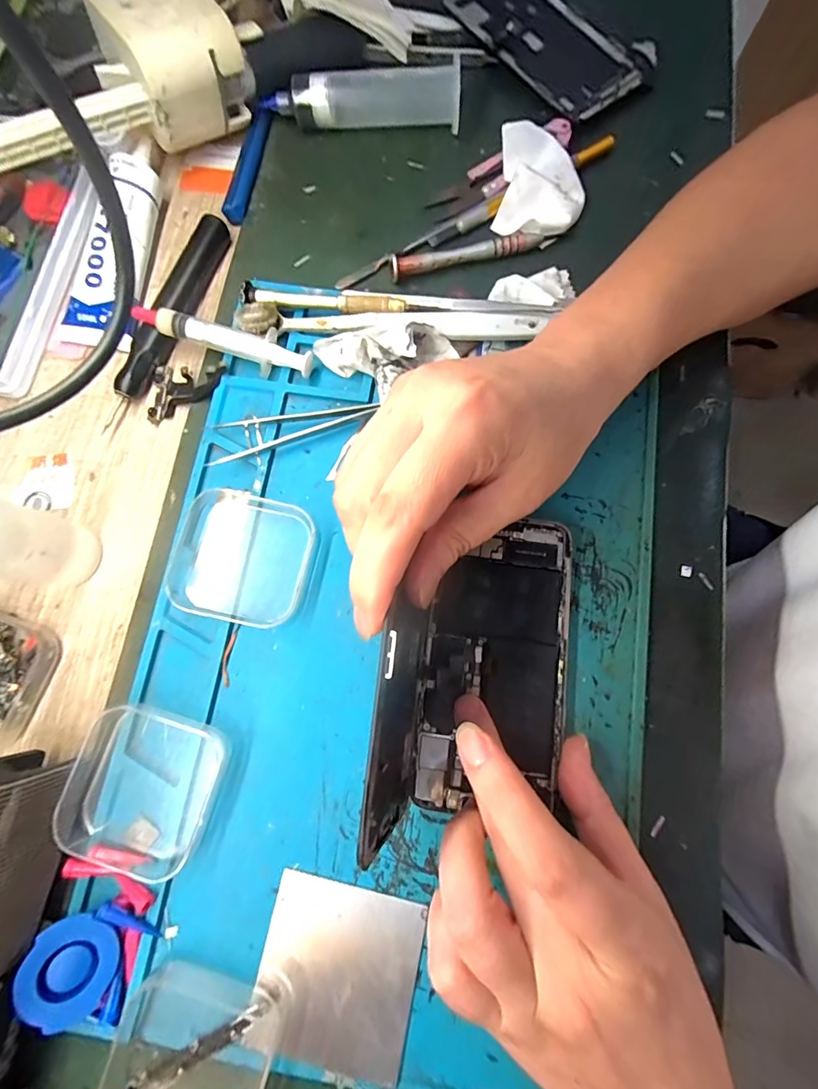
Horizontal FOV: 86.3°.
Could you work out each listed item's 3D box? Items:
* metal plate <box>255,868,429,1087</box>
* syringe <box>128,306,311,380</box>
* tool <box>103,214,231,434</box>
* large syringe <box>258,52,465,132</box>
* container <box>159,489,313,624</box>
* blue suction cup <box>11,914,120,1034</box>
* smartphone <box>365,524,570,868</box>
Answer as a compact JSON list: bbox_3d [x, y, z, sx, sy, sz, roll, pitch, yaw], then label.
[{"bbox_3d":[-0.031,0.187,0.191,0.066,0.004,0.066,11,78,4],"label":"metal plate"},{"bbox_3d":[-0.104,-0.118,0.248,0.102,0.015,0.021,17,79,5],"label":"syringe"},{"bbox_3d":[-0.141,-0.134,0.258,0.016,0.020,0.139,20,79,6],"label":"tool"},{"bbox_3d":[-0.031,-0.286,0.281,0.125,0.027,0.021,4,78,2],"label":"large syringe"},{"bbox_3d":[-0.087,0.005,0.224,0.070,0.019,0.065,13,78,4],"label":"container"},{"bbox_3d":[-0.141,0.177,0.182,0.035,0.005,0.035,7,76,-31],"label":"blue suction cup"},{"bbox_3d":[0.033,0.047,0.181,0.083,0.071,0.137,7,78,3],"label":"smartphone"}]

